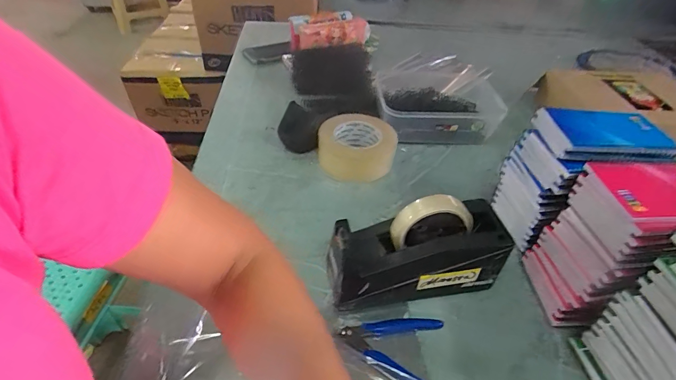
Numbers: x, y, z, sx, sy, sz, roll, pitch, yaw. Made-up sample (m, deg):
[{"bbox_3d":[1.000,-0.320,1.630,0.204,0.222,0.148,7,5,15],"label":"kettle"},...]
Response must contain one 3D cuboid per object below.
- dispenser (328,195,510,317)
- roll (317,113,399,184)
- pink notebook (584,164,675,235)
[{"bbox_3d":[0.093,0.070,0.445,0.199,0.124,0.077,-5,44,-11],"label":"dispenser"},{"bbox_3d":[0.030,-0.074,0.658,0.128,0.054,0.117,3,44,-3],"label":"roll"},{"bbox_3d":[0.347,0.004,0.393,0.146,0.012,0.088,-3,44,-6],"label":"pink notebook"}]

